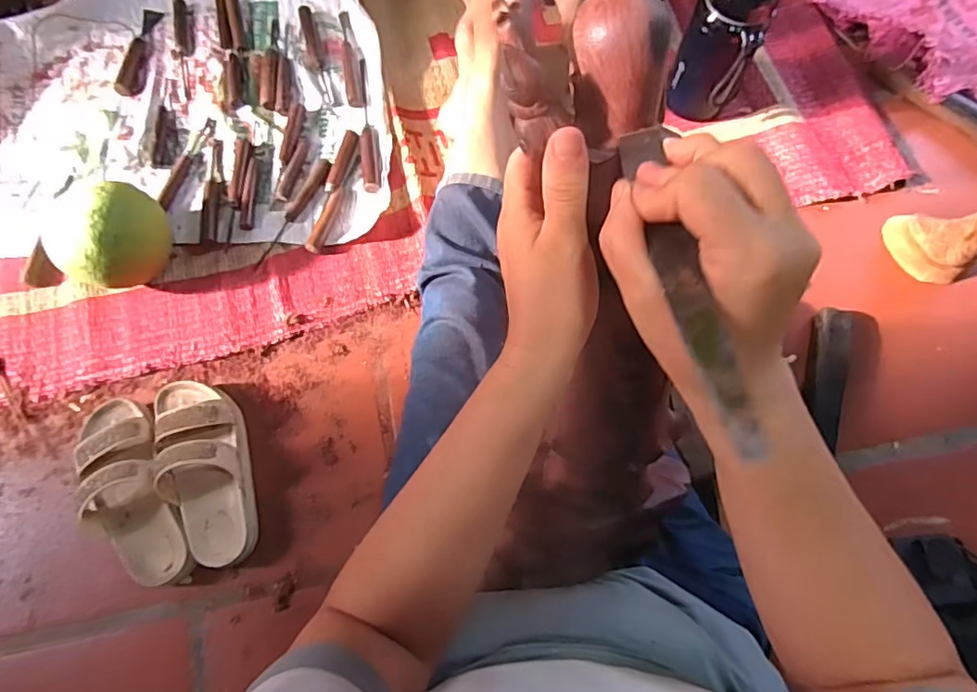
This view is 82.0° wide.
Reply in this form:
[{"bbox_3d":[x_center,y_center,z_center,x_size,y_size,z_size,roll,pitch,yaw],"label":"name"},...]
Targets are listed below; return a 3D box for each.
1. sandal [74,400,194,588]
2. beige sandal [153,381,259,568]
[{"bbox_3d":[-0.424,0.170,0.662,0.090,0.071,0.235,-27,75,-7],"label":"sandal"},{"bbox_3d":[-0.343,0.145,0.673,0.097,0.067,0.232,-20,74,-5],"label":"beige sandal"}]

